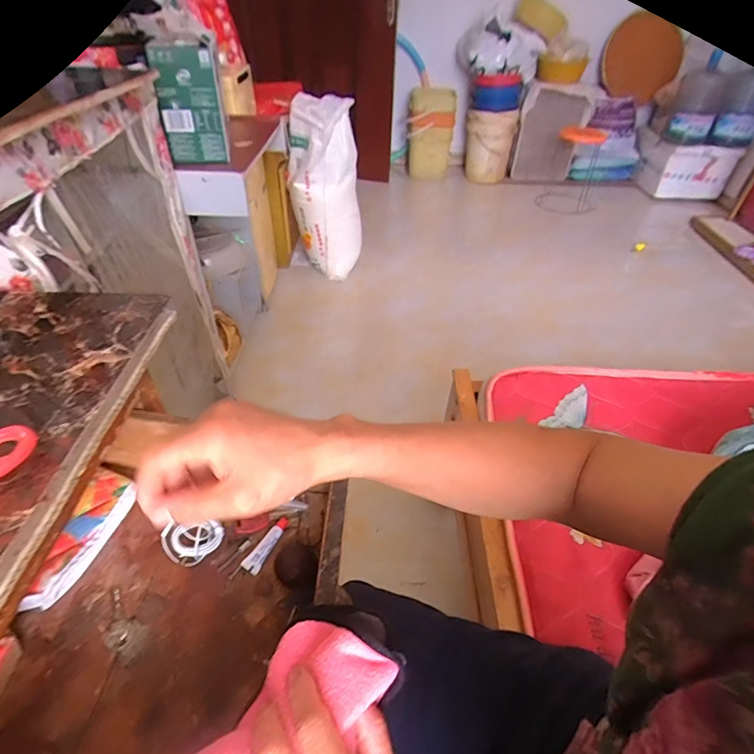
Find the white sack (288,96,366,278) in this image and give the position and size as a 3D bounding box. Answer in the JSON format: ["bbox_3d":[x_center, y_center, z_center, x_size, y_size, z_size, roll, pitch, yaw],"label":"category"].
[{"bbox_3d":[-0.202,-0.732,1.759,0.228,0.627,0.180,20,45,18],"label":"white sack"}]

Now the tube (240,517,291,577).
[{"bbox_3d":[-0.118,0.179,0.475,0.019,0.008,0.065,20,45,18],"label":"tube"}]

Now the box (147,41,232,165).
[{"bbox_3d":[-0.409,-0.592,0.970,0.123,0.224,0.036,-11,44,-14],"label":"box"}]

